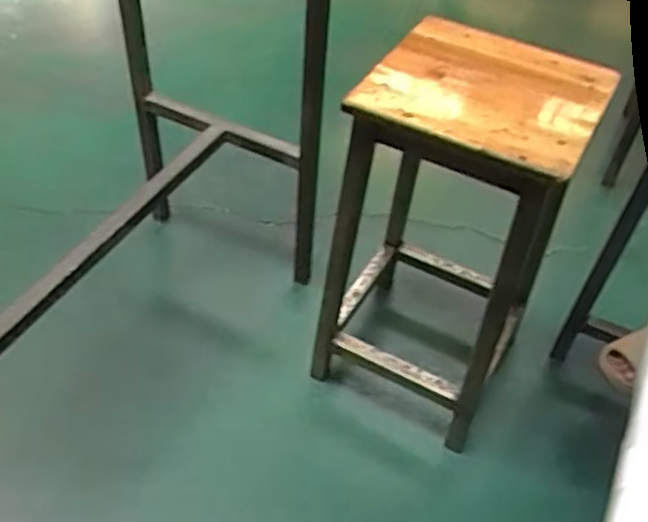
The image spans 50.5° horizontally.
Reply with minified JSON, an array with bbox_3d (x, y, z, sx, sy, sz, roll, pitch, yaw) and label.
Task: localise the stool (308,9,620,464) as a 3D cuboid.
[{"bbox_3d":[0.211,-0.047,1.192,0.328,0.590,0.374,23,49,16],"label":"stool"}]

